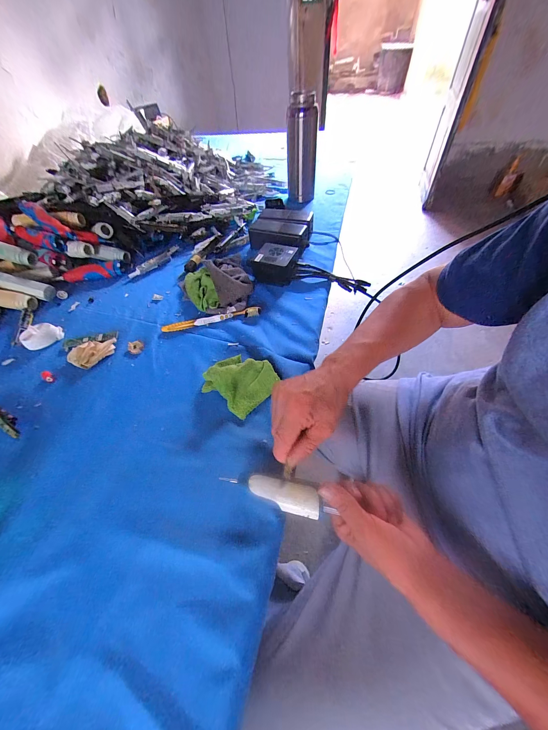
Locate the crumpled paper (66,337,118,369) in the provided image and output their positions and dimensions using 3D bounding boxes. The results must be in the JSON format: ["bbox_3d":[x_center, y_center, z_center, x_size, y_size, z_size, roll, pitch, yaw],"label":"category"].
[{"bbox_3d":[-0.310,-0.024,0.440,0.037,0.026,0.075,39,65,24],"label":"crumpled paper"}]

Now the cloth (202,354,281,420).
[{"bbox_3d":[-0.055,0.017,0.379,0.103,0.044,0.087,25,60,21],"label":"cloth"}]

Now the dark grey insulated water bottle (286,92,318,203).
[{"bbox_3d":[0.073,-0.566,0.675,0.078,0.210,0.063,4,55,6],"label":"dark grey insulated water bottle"}]

